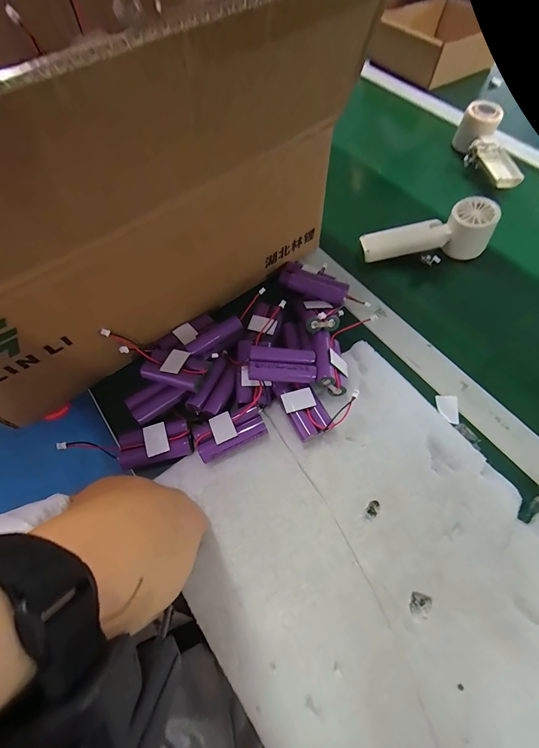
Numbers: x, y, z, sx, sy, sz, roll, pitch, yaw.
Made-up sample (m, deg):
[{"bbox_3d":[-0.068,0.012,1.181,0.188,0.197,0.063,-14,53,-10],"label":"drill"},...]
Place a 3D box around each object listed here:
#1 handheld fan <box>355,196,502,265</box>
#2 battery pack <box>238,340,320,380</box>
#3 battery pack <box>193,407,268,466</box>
[{"bbox_3d":[0.204,-0.186,0.435,0.158,0.058,0.041,-5,61,-3],"label":"handheld fan"},{"bbox_3d":[0.010,-0.011,0.329,0.072,0.021,0.037,1,61,0],"label":"battery pack"},{"bbox_3d":[-0.038,0.054,0.319,0.066,0.019,0.035,-20,63,-12],"label":"battery pack"}]

